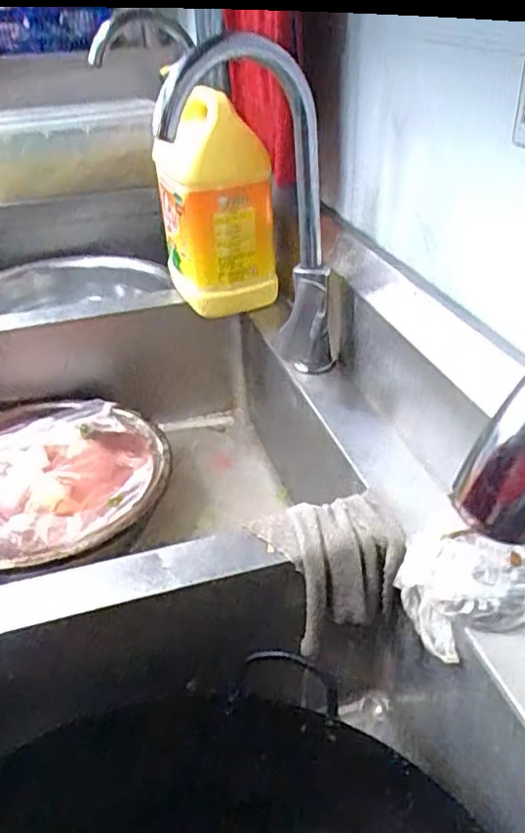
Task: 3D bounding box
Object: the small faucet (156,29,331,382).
[{"bbox_3d":[-0.009,-0.188,0.696,0.191,0.369,0.060,-23,39,-27],"label":"small faucet"}]

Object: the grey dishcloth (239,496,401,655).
[{"bbox_3d":[0.062,0.131,0.597,0.116,0.072,0.104,-17,37,-20],"label":"grey dishcloth"}]

